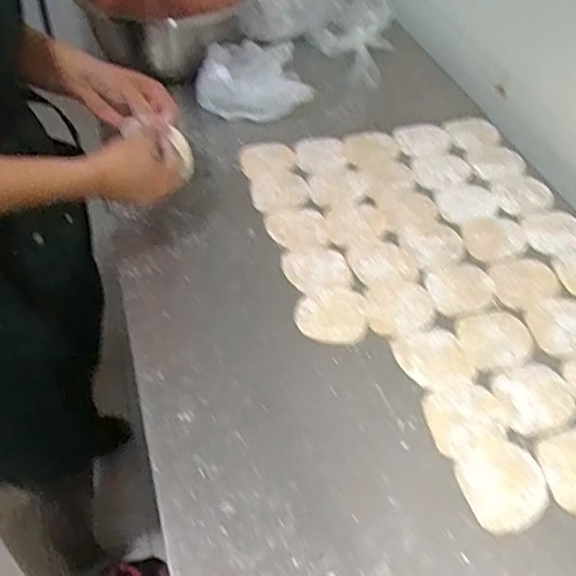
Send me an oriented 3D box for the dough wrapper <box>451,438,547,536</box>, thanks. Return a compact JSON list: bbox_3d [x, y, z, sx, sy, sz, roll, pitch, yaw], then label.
[{"bbox_3d":[0.195,0.176,0.556,0.080,0.006,0.085,2,49,-2],"label":"dough wrapper"}]

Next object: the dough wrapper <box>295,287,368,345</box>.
[{"bbox_3d":[0.047,0.030,0.677,0.076,0.004,0.072,-1,49,-5],"label":"dough wrapper"}]

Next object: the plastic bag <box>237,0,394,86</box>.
[{"bbox_3d":[0.060,-0.474,1.056,0.235,0.121,0.171,14,49,8],"label":"plastic bag"}]

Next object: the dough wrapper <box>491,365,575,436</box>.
[{"bbox_3d":[0.252,0.112,0.624,0.079,0.004,0.073,2,49,-2],"label":"dough wrapper"}]

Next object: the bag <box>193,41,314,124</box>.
[{"bbox_3d":[-0.053,-0.313,0.920,0.163,0.101,0.105,-7,50,-10],"label":"bag"}]

